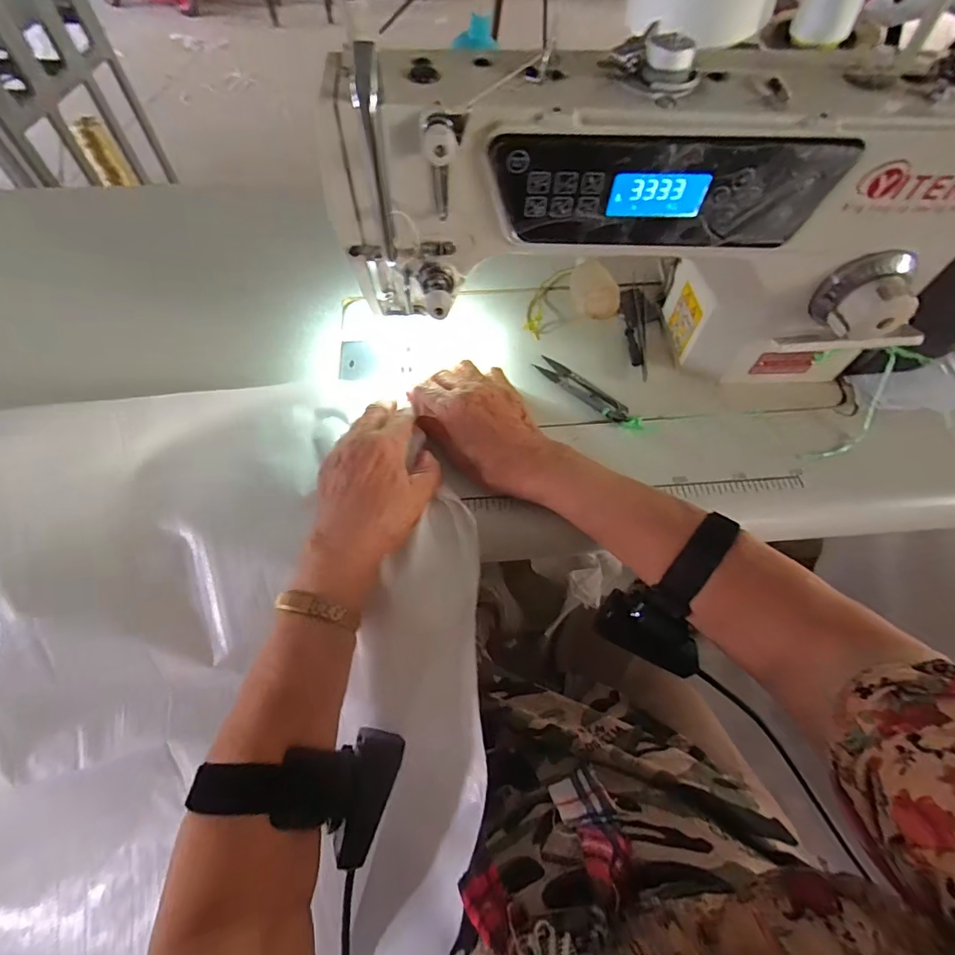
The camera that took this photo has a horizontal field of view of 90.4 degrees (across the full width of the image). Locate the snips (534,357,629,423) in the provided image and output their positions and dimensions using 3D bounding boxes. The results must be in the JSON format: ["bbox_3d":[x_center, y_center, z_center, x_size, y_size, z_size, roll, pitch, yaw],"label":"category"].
[{"bbox_3d":[0.095,-0.082,0.434,0.022,0.008,0.098,-40,68,-21],"label":"snips"}]

